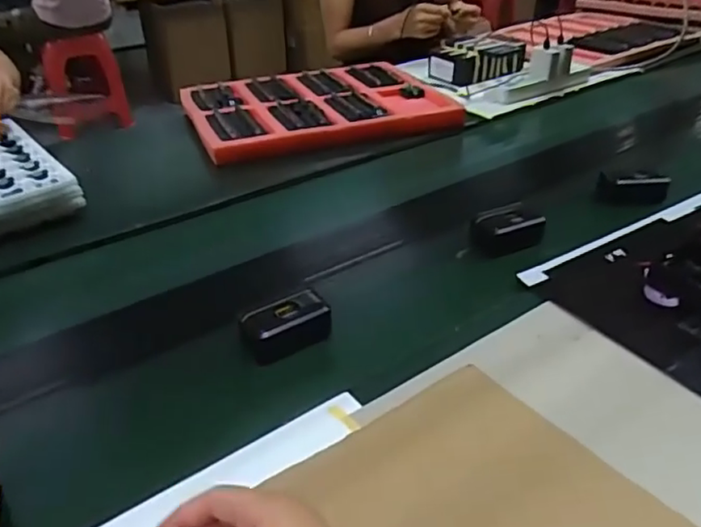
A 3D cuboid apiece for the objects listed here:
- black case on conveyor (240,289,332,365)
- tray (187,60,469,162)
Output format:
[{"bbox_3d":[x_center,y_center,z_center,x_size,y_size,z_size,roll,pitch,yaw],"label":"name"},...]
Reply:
[{"bbox_3d":[-0.065,0.059,0.597,0.086,0.040,0.047,-19,37,-25],"label":"black case on conveyor"},{"bbox_3d":[-0.059,-0.304,1.145,0.469,0.034,0.344,-13,35,-18],"label":"tray"}]

